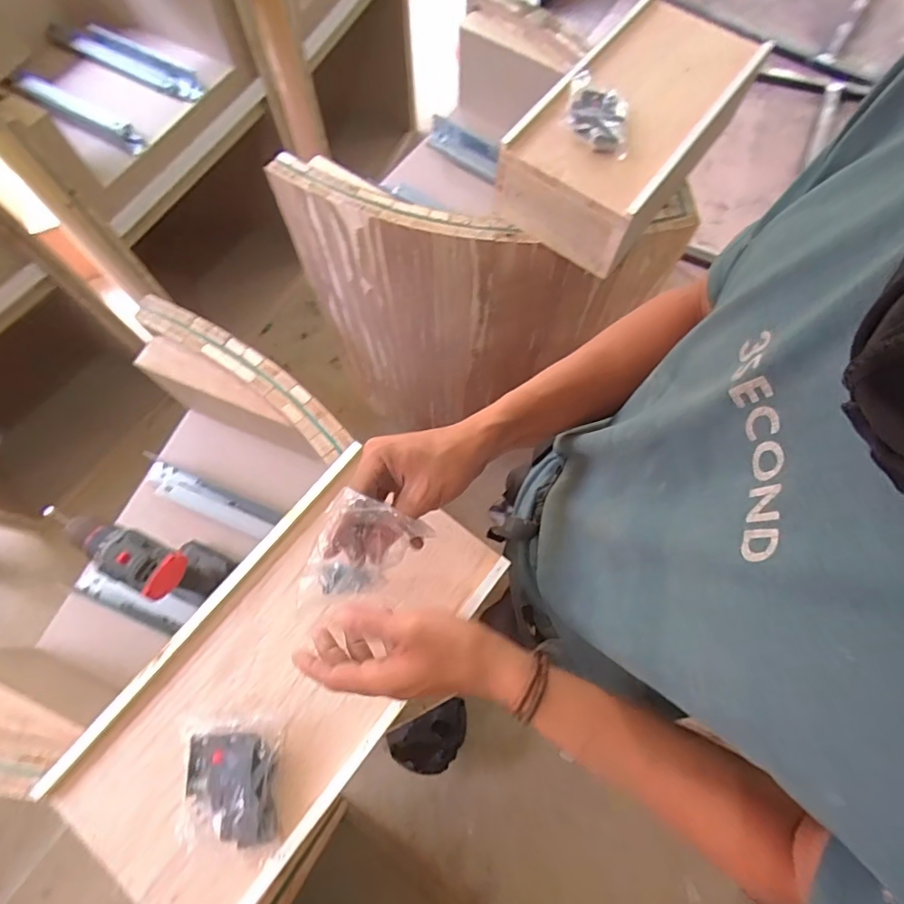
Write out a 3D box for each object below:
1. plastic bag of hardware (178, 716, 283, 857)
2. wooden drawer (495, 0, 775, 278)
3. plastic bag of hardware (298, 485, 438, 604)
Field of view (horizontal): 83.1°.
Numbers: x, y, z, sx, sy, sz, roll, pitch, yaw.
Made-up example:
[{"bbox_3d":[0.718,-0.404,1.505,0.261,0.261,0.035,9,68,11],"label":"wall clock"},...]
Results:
[{"bbox_3d":[-0.176,0.266,0.406,0.069,0.027,0.094,-5,71,-3],"label":"plastic bag of hardware"},{"bbox_3d":[0.247,-0.448,0.706,0.194,0.133,0.374,37,74,11],"label":"wooden drawer"},{"bbox_3d":[-0.077,0.080,0.404,0.069,0.023,0.107,28,113,-26],"label":"plastic bag of hardware"}]

